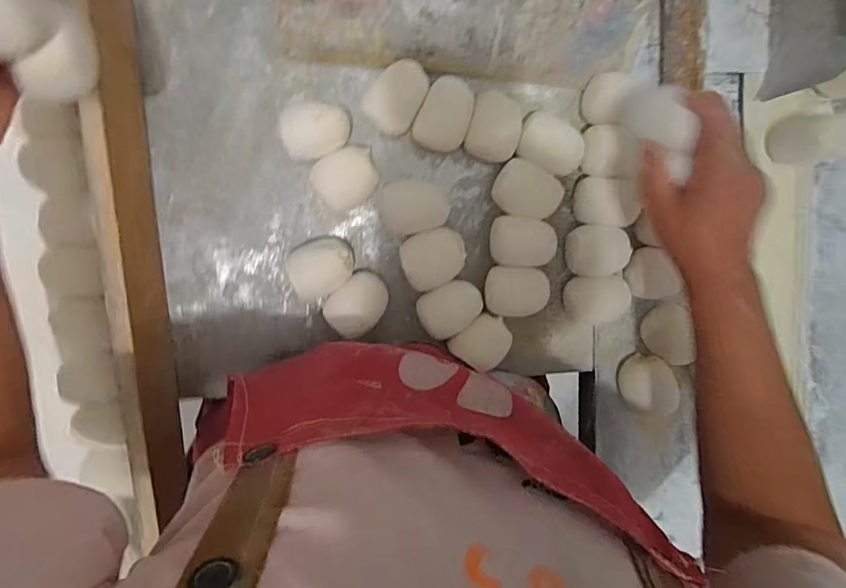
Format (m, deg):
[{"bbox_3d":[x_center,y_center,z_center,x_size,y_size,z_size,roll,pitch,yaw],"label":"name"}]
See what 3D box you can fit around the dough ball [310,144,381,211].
[{"bbox_3d":[-0.073,-0.110,0.464,0.059,0.036,0.050,-25,100,-1],"label":"dough ball"}]

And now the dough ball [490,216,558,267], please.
[{"bbox_3d":[0.100,-0.053,0.490,0.064,0.029,0.047,4,98,-5],"label":"dough ball"}]

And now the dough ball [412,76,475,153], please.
[{"bbox_3d":[0.020,-0.171,0.467,0.048,0.029,0.065,18,96,-7],"label":"dough ball"}]

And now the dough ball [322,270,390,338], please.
[{"bbox_3d":[-0.063,0.009,0.479,0.061,0.044,0.049,-41,99,2],"label":"dough ball"}]

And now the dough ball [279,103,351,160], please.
[{"bbox_3d":[-0.099,-0.152,0.453,0.062,0.044,0.048,-10,99,-3],"label":"dough ball"}]

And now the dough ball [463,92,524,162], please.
[{"bbox_3d":[0.068,-0.161,0.471,0.050,0.027,0.059,12,97,-7],"label":"dough ball"}]

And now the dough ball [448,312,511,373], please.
[{"bbox_3d":[0.060,0.049,0.498,0.058,0.039,0.049,-36,100,1],"label":"dough ball"}]

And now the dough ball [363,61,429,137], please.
[{"bbox_3d":[-0.024,-0.185,0.460,0.047,0.031,0.065,39,93,-9],"label":"dough ball"}]

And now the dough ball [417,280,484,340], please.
[{"bbox_3d":[0.026,0.012,0.488,0.066,0.037,0.049,-33,100,0],"label":"dough ball"}]

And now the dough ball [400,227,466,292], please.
[{"bbox_3d":[0.010,-0.037,0.483,0.061,0.034,0.053,-24,100,-1],"label":"dough ball"}]

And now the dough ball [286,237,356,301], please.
[{"bbox_3d":[-0.097,-0.029,0.468,0.057,0.048,0.052,-1,98,-5],"label":"dough ball"}]

